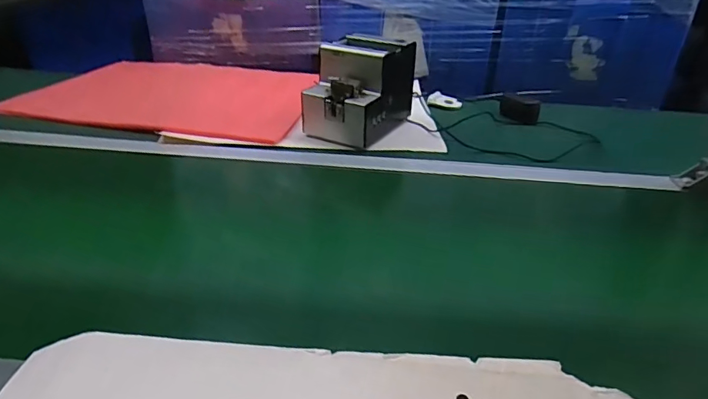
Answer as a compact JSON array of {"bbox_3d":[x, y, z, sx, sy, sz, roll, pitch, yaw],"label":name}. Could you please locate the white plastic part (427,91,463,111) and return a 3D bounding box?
[{"bbox_3d":[0.192,-0.208,1.006,0.069,0.024,0.044,8,30,11],"label":"white plastic part"}]

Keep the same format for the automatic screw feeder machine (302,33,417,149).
[{"bbox_3d":[0.011,-0.196,0.835,0.126,0.142,0.185,17,33,25],"label":"automatic screw feeder machine"}]

